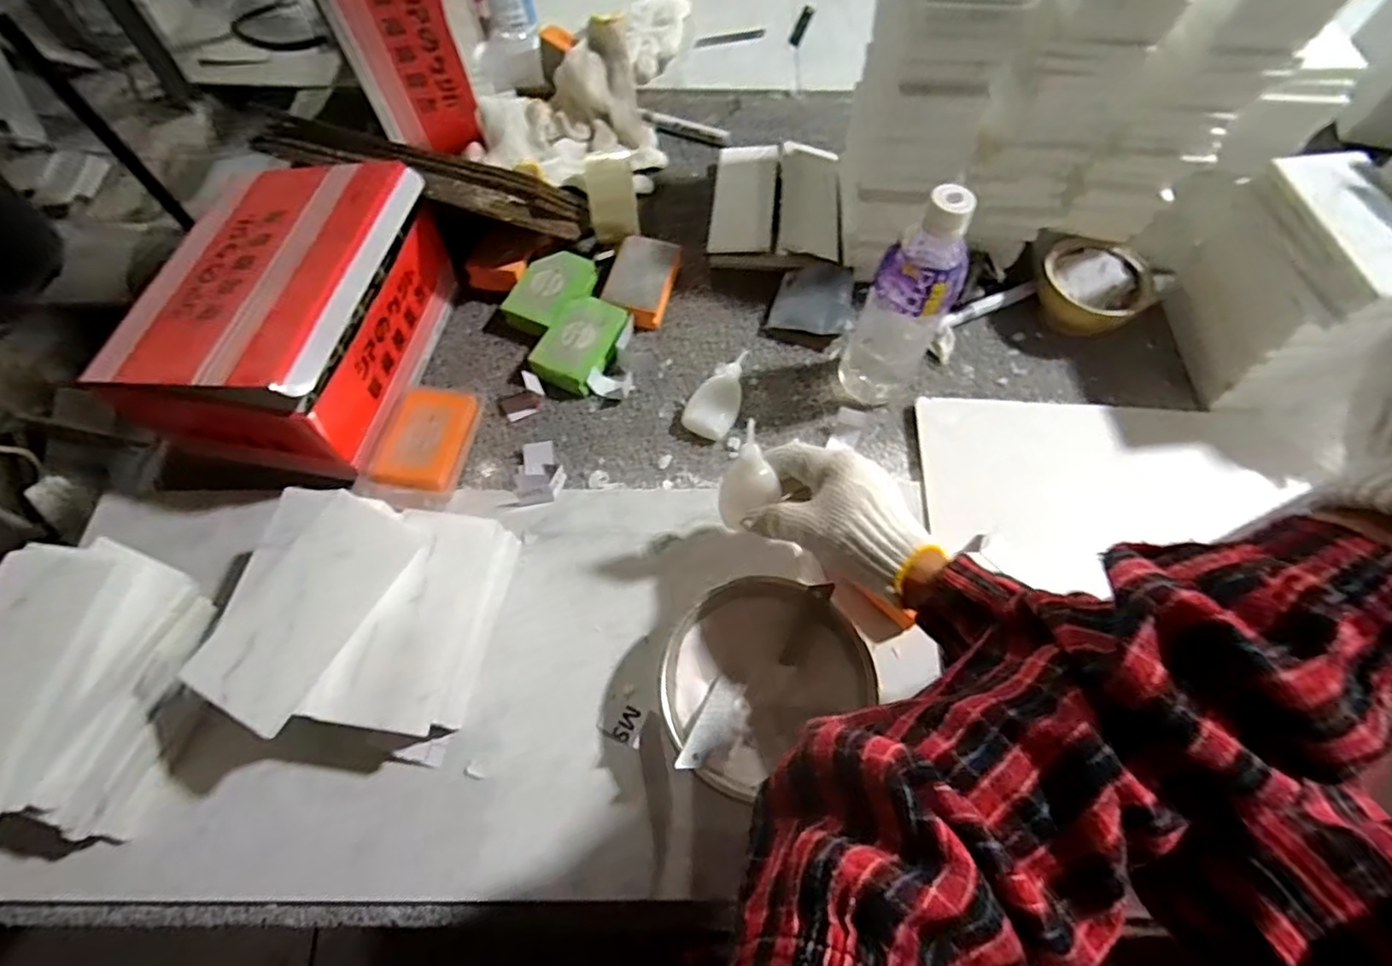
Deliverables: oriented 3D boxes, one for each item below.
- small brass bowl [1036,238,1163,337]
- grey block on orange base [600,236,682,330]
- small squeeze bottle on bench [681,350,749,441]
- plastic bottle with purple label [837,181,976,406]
[{"bbox_3d":[0.393,-0.191,0.628,0.103,0.058,0.100,35,68,15],"label":"small brass bowl"},{"bbox_3d":[-0.055,-0.211,0.644,0.066,0.024,0.096,15,64,6],"label":"grey block on orange base"},{"bbox_3d":[0.027,-0.087,0.589,0.044,0.034,0.101,26,66,11],"label":"small squeeze bottle on bench"},{"bbox_3d":[0.180,-0.152,0.521,0.075,0.208,0.074,20,65,8],"label":"plastic bottle with purple label"}]

